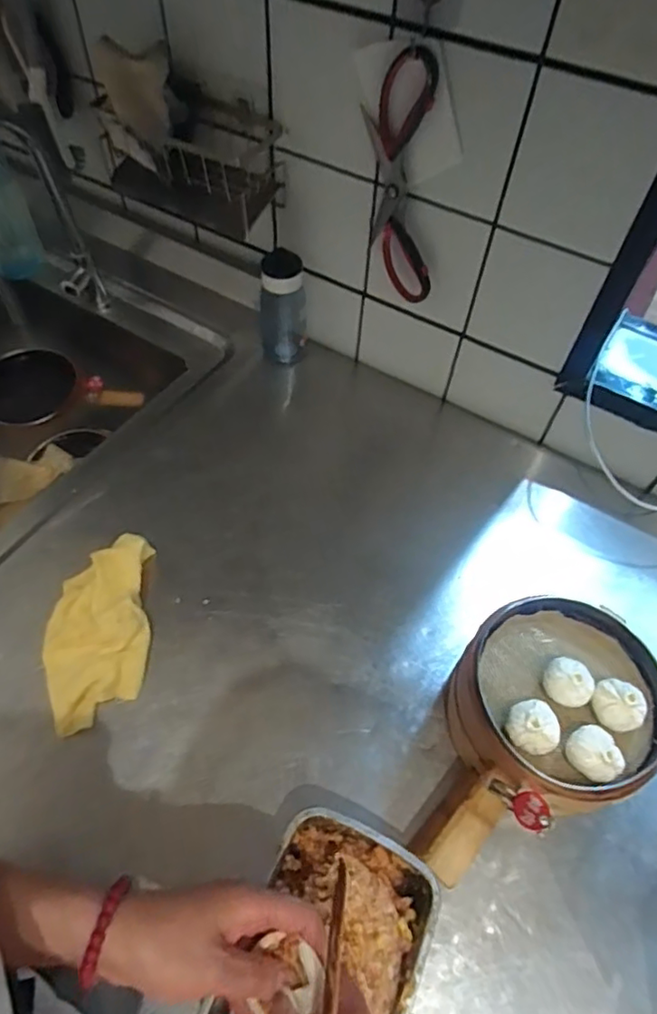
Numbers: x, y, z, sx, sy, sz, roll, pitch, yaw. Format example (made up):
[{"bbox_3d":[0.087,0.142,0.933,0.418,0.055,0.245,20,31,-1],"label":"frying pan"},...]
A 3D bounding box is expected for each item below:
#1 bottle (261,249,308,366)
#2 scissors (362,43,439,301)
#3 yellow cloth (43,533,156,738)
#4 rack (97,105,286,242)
[{"bbox_3d":[-0.067,-0.287,0.856,0.065,0.156,0.063,-6,55,-6],"label":"bottle"},{"bbox_3d":[0.080,-0.360,0.663,0.089,0.260,0.016,28,58,28],"label":"scissors"},{"bbox_3d":[-0.252,0.132,0.631,0.108,0.044,0.200,-7,55,-7],"label":"yellow cloth"},{"bbox_3d":[-0.186,-0.442,0.762,0.238,0.128,0.098,32,60,18],"label":"rack"}]

